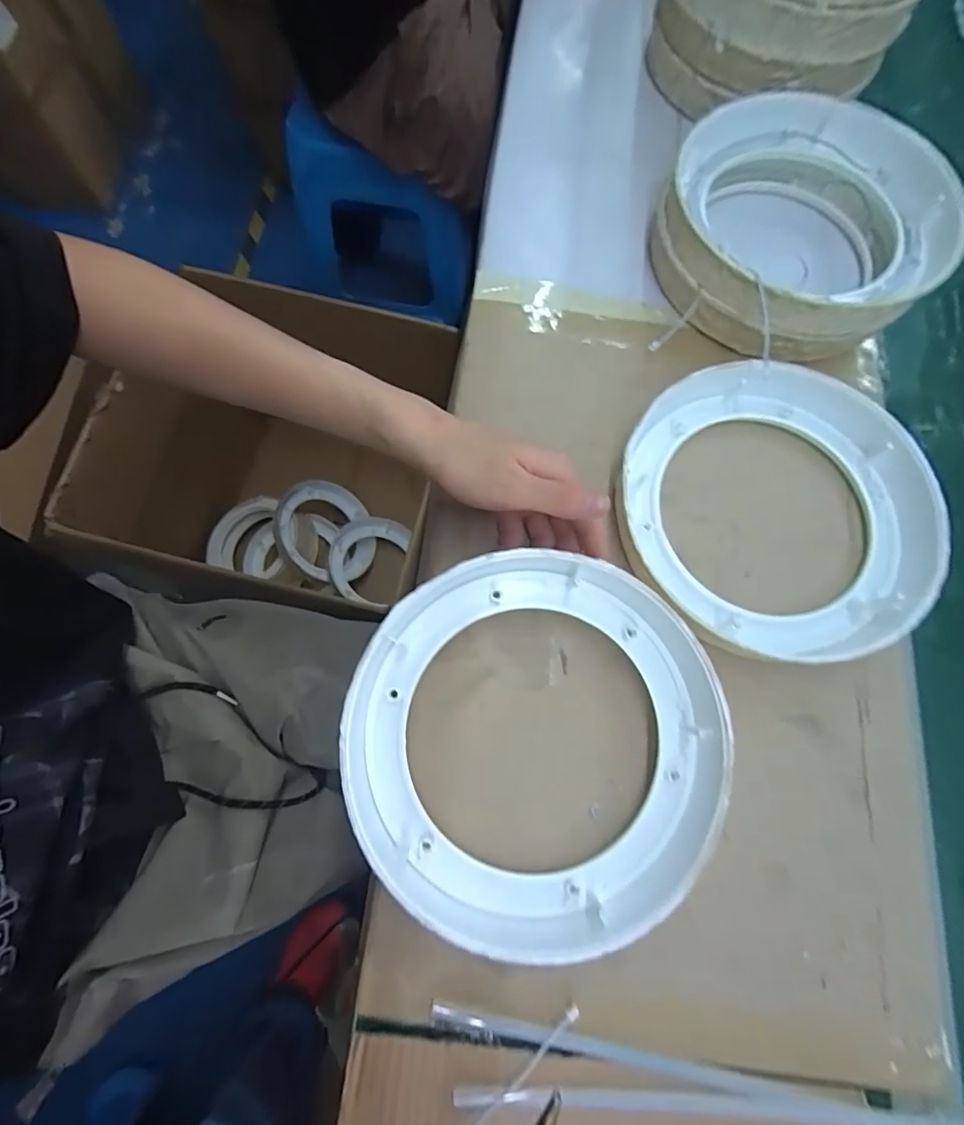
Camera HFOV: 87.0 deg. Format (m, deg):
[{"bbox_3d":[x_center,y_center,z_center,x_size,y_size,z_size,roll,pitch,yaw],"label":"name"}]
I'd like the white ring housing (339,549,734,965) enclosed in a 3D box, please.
[{"bbox_3d":[0.031,0.102,0.294,0.210,0.042,0.210,1,73,-2],"label":"white ring housing"}]

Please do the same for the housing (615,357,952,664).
[{"bbox_3d":[0.204,-0.039,0.355,0.207,0.039,0.209,0,72,-1],"label":"housing"}]

